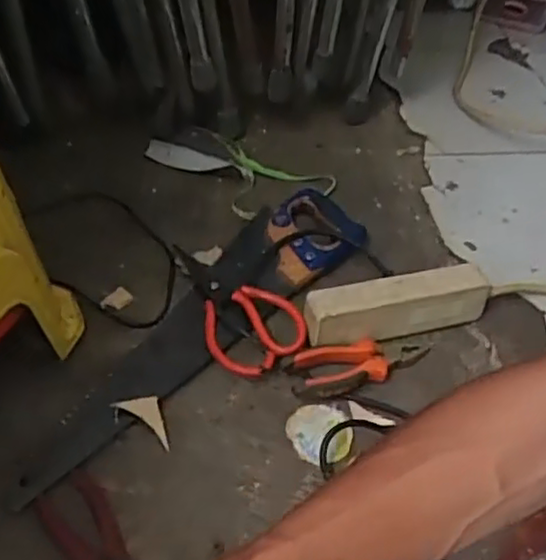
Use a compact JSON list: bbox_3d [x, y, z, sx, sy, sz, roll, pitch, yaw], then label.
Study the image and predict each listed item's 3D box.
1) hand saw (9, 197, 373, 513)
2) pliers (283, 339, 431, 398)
[{"bbox_3d":[-0.082,0.032,0.708,0.116,0.028,0.471,37,53,25],"label":"hand saw"},{"bbox_3d":[0.090,0.081,0.693,0.158,0.024,0.049,-14,48,-17],"label":"pliers"}]

